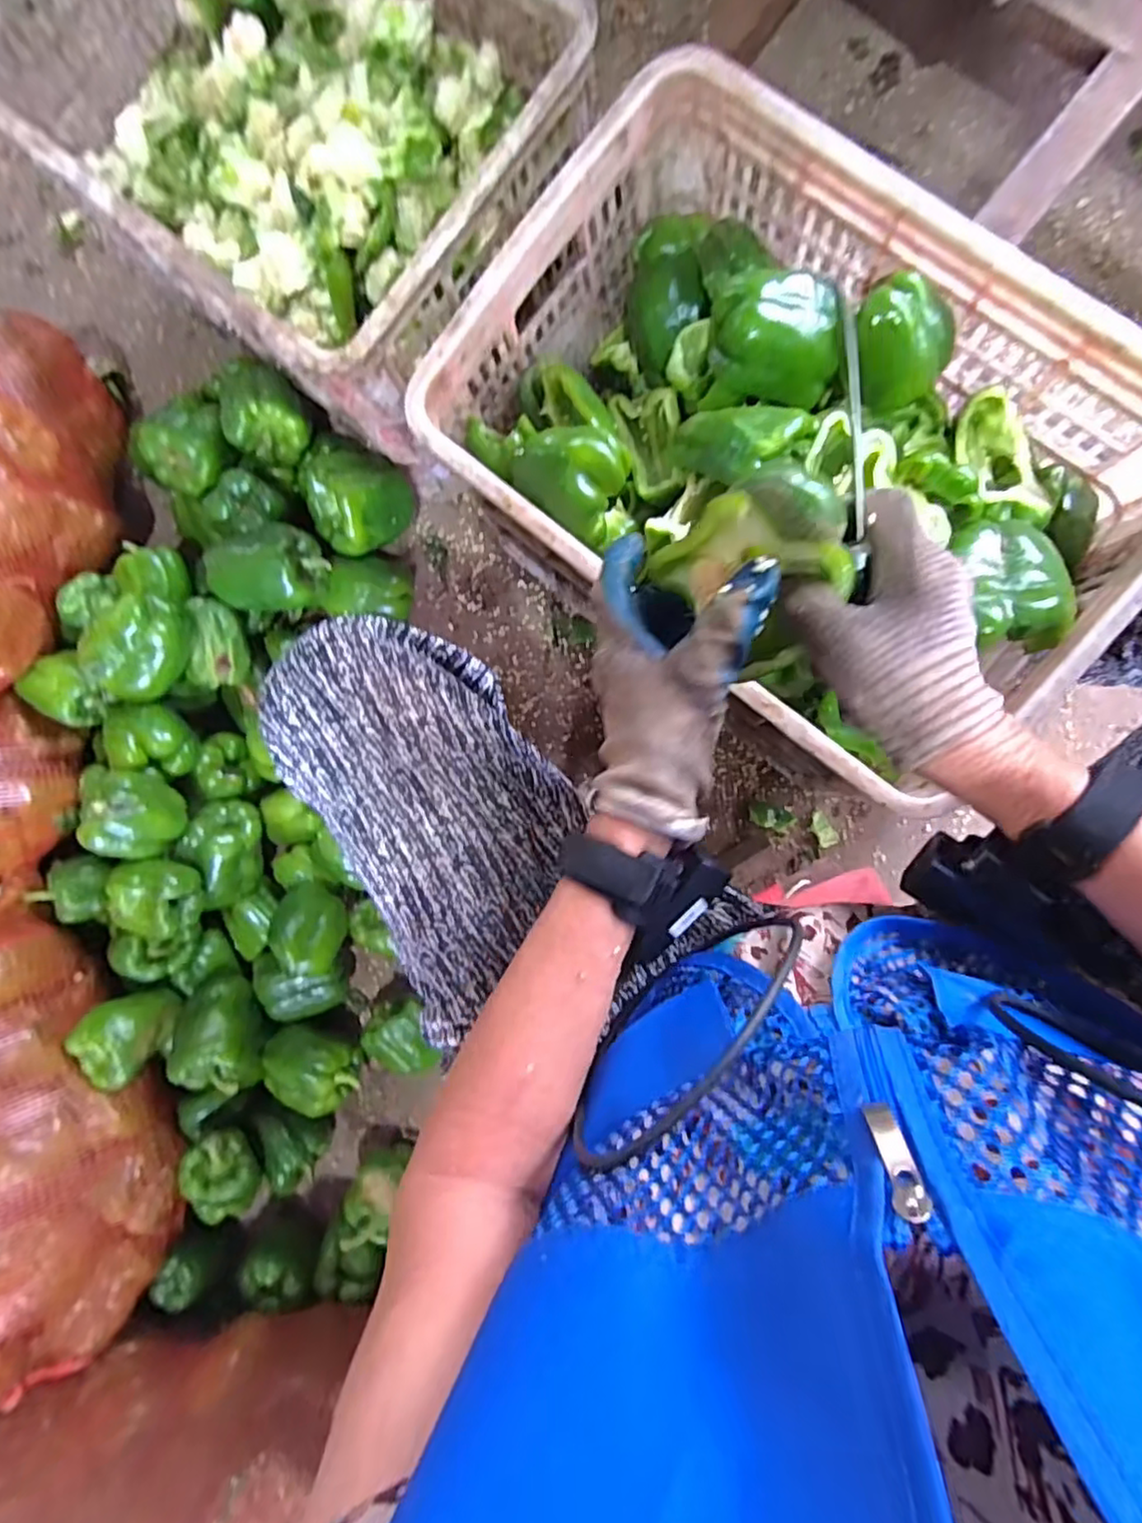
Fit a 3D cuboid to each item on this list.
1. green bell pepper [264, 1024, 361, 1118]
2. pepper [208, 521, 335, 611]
[{"bbox_3d":[-0.301,0.357,0.767,0.099,0.064,0.072,21,95,8],"label":"green bell pepper"},{"bbox_3d":[-0.332,-0.211,0.715,0.113,0.068,0.091,7,93,9],"label":"pepper"}]

